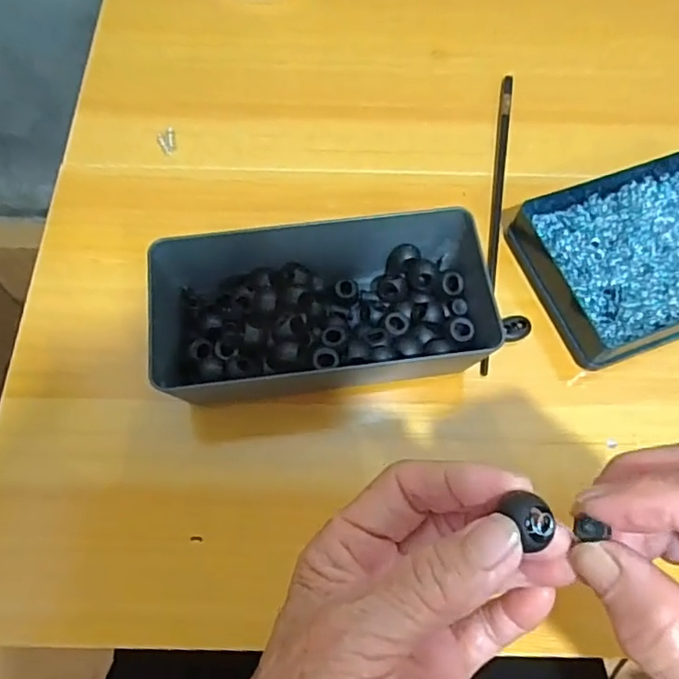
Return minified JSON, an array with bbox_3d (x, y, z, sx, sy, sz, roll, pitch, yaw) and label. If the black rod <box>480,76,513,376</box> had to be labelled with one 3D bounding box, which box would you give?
[{"bbox_3d":[0.106,-0.088,0.397,0.006,0.011,0.237,10,69,1],"label":"black rod"}]

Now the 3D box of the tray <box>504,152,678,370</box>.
[{"bbox_3d":[0.195,-0.058,0.371,0.148,0.029,0.116,-19,71,-10],"label":"tray"}]

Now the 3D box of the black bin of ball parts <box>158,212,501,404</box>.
[{"bbox_3d":[-0.008,-0.020,0.346,0.190,0.053,0.109,-9,70,-6],"label":"black bin of ball parts"}]

